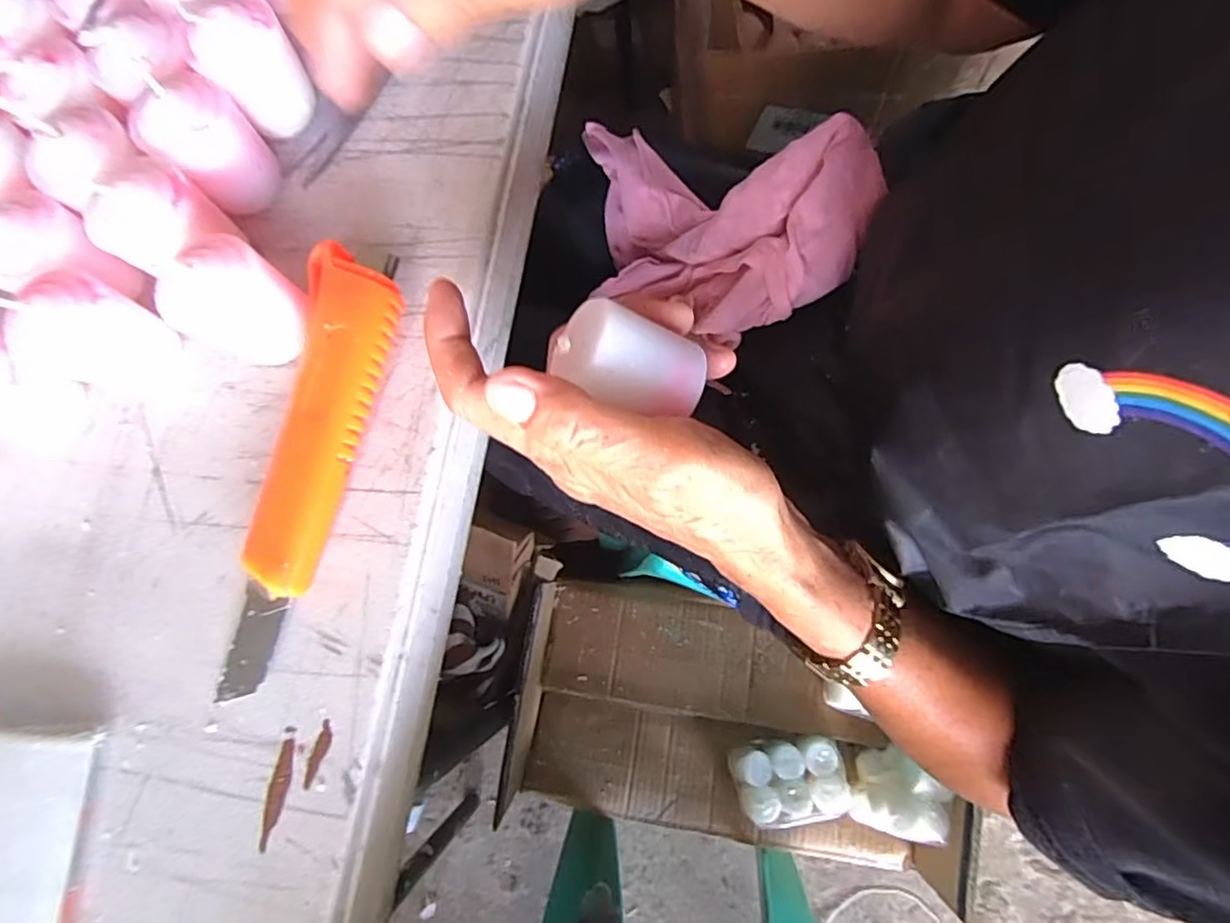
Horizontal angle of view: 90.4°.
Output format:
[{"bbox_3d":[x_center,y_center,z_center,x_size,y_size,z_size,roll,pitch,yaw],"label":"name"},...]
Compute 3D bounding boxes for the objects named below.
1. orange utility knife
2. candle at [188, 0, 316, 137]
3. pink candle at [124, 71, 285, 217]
[{"bbox_3d":[-0.113,0.002,0.229,0.034,0.025,0.166,10,79,6],"label":"orange utility knife"},{"bbox_3d":[-0.147,-0.162,0.251,0.034,0.043,0.029,-39,78,-4],"label":"candle"},{"bbox_3d":[-0.163,-0.126,0.247,0.036,0.045,0.032,-44,79,-5],"label":"pink candle"}]

